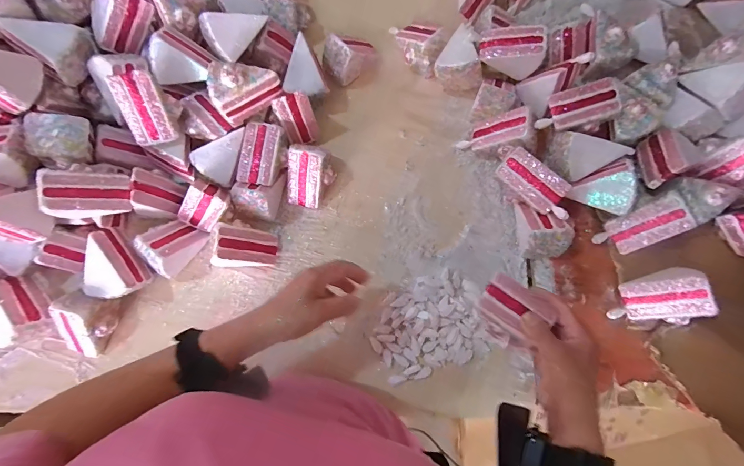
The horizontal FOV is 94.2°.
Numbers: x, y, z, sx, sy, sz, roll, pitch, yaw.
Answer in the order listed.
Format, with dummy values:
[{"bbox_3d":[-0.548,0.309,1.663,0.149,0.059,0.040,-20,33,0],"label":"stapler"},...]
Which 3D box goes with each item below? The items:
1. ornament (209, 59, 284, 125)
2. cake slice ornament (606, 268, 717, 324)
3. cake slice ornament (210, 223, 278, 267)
[{"bbox_3d":[-0.177,-0.203,0.472,0.086,0.067,0.060,-31,81,-7],"label":"ornament"},{"bbox_3d":[0.366,0.079,0.438,0.086,0.062,0.067,2,78,-1],"label":"cake slice ornament"},{"bbox_3d":[-0.176,0.020,0.487,0.075,0.062,0.060,1,78,-1],"label":"cake slice ornament"}]

